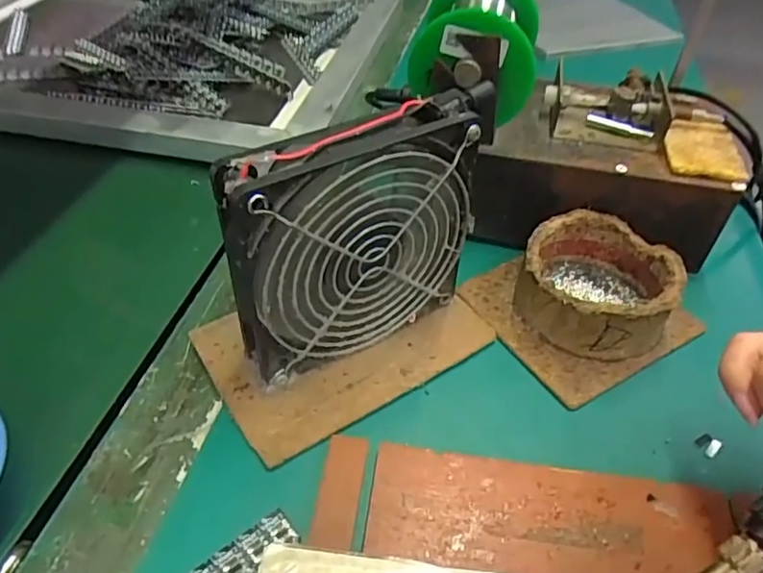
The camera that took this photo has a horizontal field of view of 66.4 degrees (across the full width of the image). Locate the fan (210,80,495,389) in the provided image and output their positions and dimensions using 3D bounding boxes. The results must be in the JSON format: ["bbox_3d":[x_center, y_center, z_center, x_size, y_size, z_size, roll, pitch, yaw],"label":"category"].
[{"bbox_3d":[-0.010,-0.018,0.278,0.124,0.129,0.026,-22,48,-22],"label":"fan"}]

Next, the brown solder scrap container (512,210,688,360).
[{"bbox_3d":[0.122,-0.001,0.331,0.079,0.040,0.082,0,44,0],"label":"brown solder scrap container"}]

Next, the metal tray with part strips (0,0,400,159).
[{"bbox_3d":[-0.262,-0.260,0.601,0.517,0.047,0.395,9,45,9],"label":"metal tray with part strips"}]

